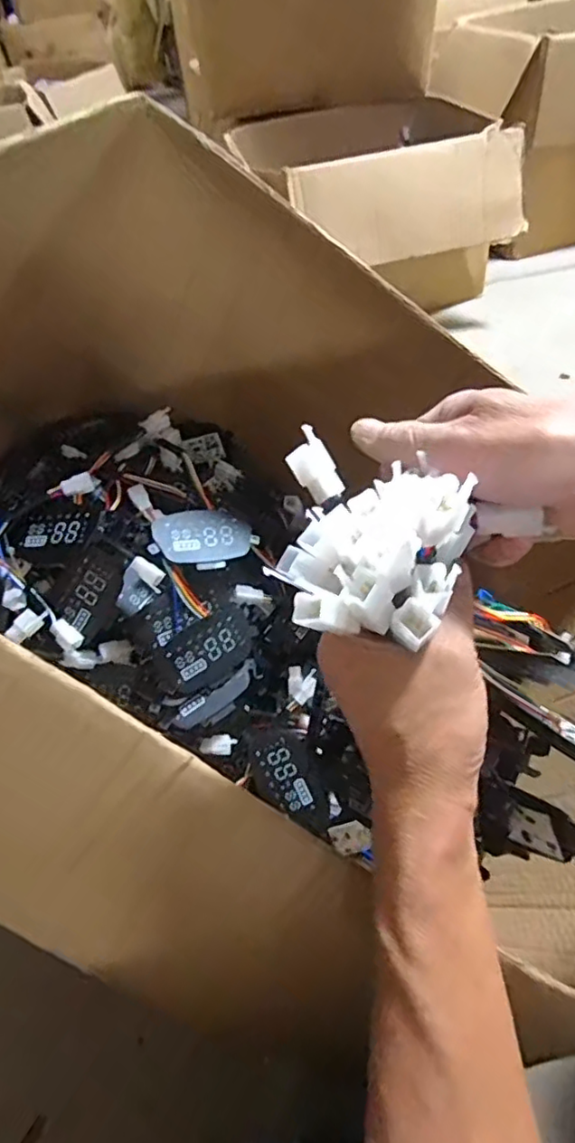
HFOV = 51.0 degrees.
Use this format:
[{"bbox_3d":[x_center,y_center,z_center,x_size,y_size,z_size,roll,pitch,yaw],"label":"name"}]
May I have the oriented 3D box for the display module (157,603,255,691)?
[{"bbox_3d":[-0.078,0.079,0.625,0.101,0.017,0.062,-34,96,-19],"label":"display module"}]

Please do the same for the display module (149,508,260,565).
[{"bbox_3d":[-0.088,-0.037,0.627,0.105,0.007,0.065,-8,62,-20],"label":"display module"}]

